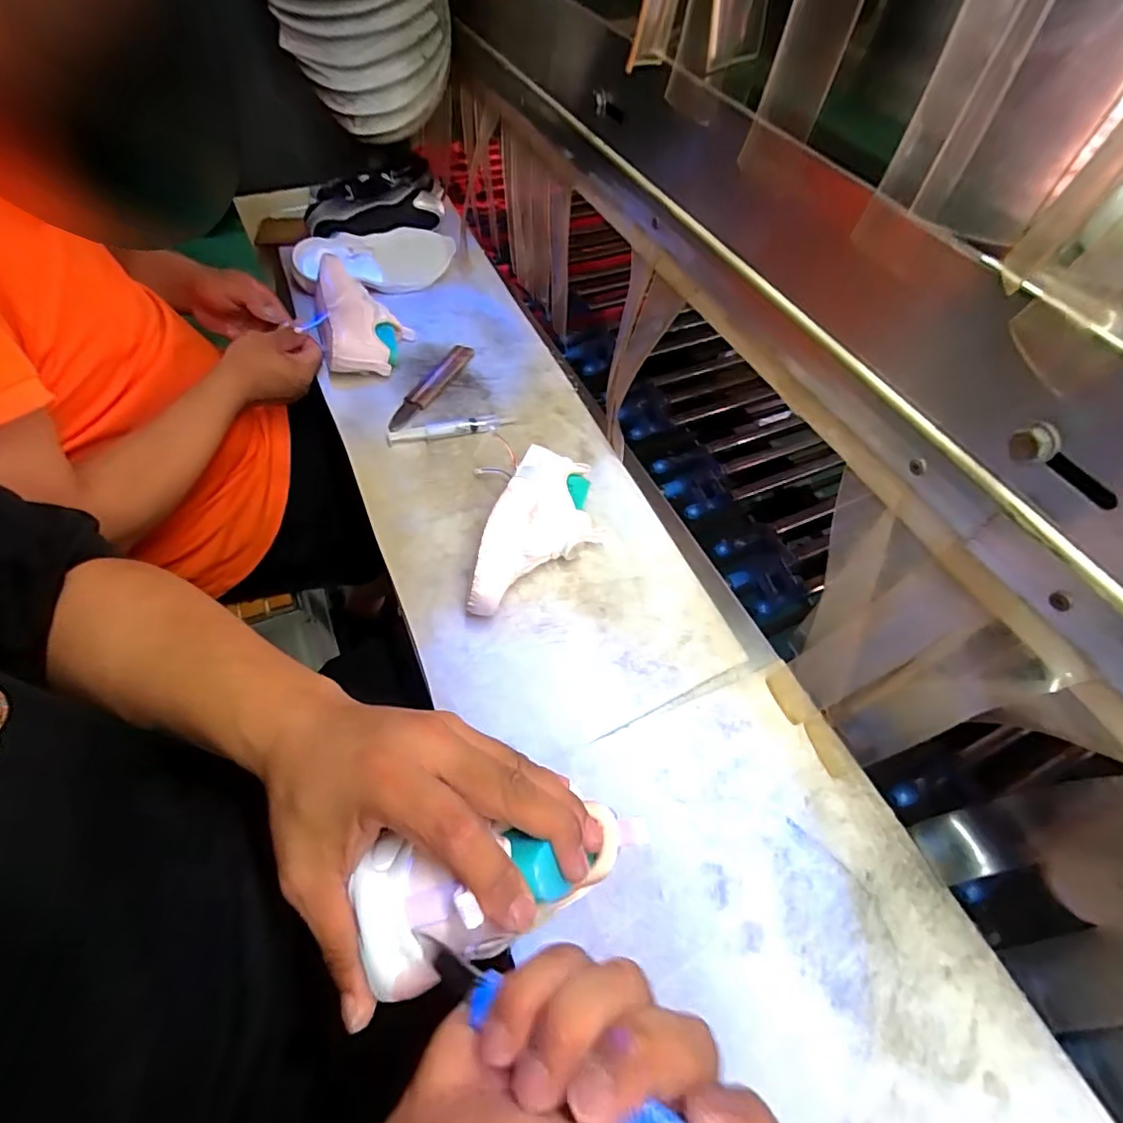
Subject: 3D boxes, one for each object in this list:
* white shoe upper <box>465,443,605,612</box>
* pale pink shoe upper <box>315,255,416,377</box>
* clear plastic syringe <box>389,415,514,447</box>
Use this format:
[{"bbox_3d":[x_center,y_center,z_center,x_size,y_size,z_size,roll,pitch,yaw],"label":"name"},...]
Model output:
[{"bbox_3d":[-0.014,-0.026,0.521,0.089,0.074,0.188,17,56,9],"label":"white shoe upper"},{"bbox_3d":[-0.243,-0.304,0.704,0.098,0.077,0.164,-9,56,-9],"label":"pale pink shoe upper"},{"bbox_3d":[-0.125,-0.150,0.638,0.143,0.013,0.021,-10,56,-10],"label":"clear plastic syringe"}]

